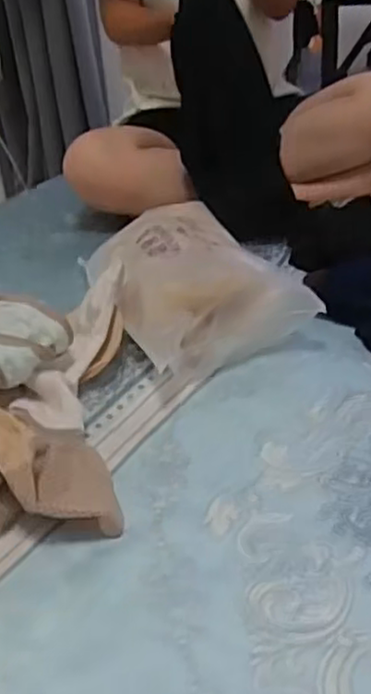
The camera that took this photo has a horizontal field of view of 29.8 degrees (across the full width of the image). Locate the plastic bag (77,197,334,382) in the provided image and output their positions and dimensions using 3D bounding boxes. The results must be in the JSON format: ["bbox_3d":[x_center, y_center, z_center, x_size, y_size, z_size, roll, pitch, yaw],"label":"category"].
[{"bbox_3d":[-0.003,-0.080,0.826,0.193,0.094,0.289,-18,35,-17],"label":"plastic bag"}]

